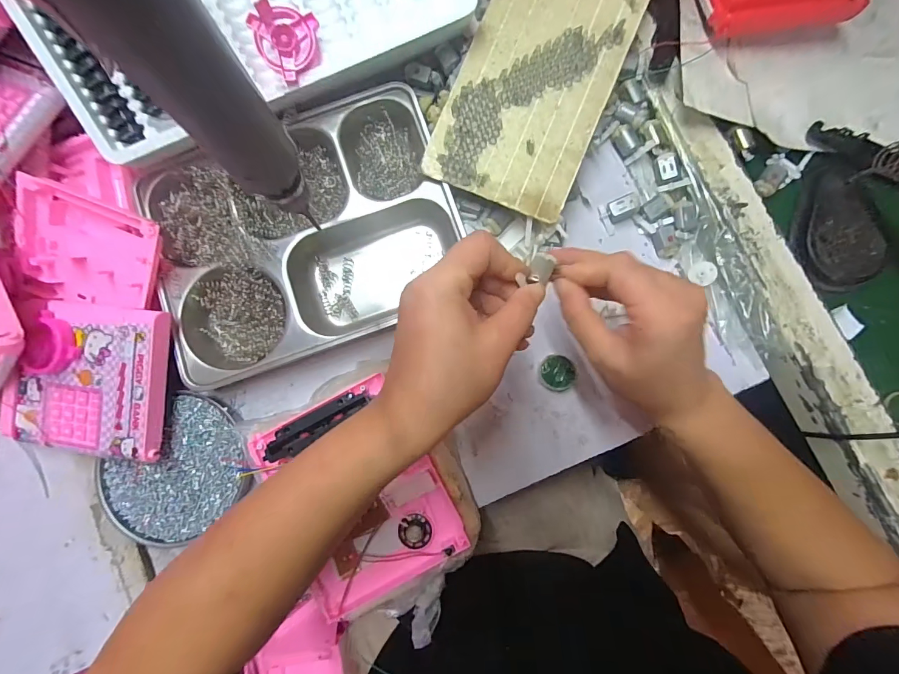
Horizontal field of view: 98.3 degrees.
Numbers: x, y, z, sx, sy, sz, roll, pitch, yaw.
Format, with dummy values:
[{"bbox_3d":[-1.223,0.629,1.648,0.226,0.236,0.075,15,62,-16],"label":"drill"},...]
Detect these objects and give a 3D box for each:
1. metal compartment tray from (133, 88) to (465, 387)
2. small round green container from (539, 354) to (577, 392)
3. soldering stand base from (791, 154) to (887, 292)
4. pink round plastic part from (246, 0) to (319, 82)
[{"bbox_3d":[-0.136,-0.095,0.374,0.278,0.048,0.207,-24,84,0],"label":"metal compartment tray"},{"bbox_3d":[0.100,0.034,0.361,0.033,0.019,0.034,0,85,2],"label":"small round green container"},{"bbox_3d":[0.357,-0.105,0.355,0.070,0.008,0.120,-7,84,1],"label":"soldering stand base"},{"bbox_3d":[-0.136,-0.248,0.319,0.052,0.015,0.052,-3,112,-7],"label":"pink round plastic part"}]

